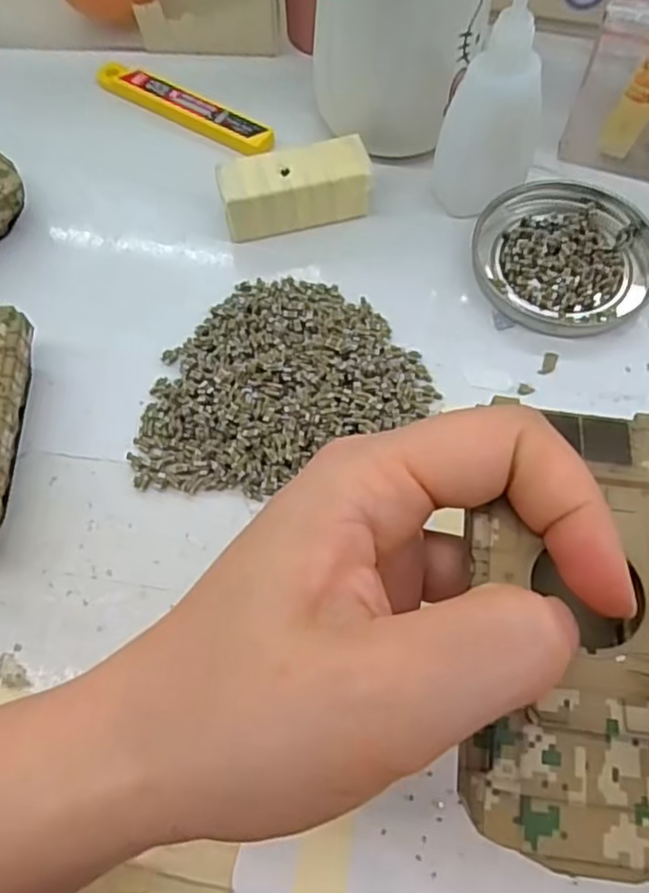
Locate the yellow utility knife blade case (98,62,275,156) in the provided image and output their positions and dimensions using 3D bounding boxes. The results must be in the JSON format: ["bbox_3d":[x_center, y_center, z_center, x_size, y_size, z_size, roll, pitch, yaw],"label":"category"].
[{"bbox_3d":[-0.072,-0.170,0.333,0.104,0.004,0.021,31,70,15],"label":"yellow utility knife blade case"}]

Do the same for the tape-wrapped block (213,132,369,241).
[{"bbox_3d":[-0.013,-0.114,0.298,0.064,0.026,0.027,-13,65,-4],"label":"tape-wrapped block"}]

